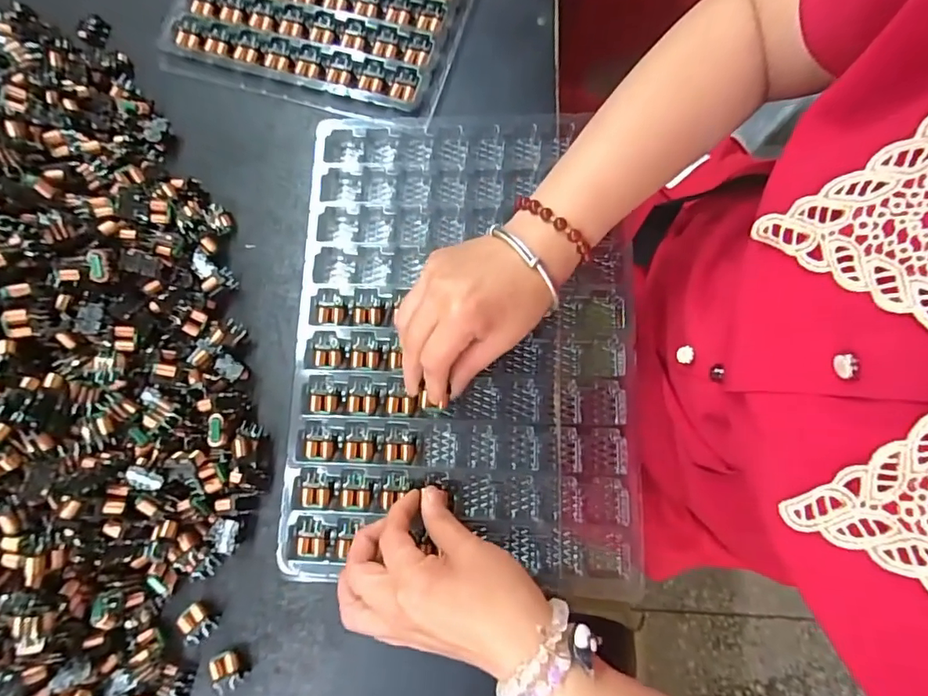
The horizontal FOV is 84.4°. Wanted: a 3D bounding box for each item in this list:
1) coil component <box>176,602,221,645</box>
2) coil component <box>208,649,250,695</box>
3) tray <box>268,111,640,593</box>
[{"bbox_3d":[-0.179,0.184,0.345,0.021,0.012,0.024,-39,80,-5],"label":"coil component"},{"bbox_3d":[-0.157,0.213,0.338,0.020,0.012,0.022,-26,79,-2],"label":"coil component"},{"bbox_3d":[0.002,-0.011,0.368,0.241,0.026,0.334,3,78,0],"label":"tray"}]

